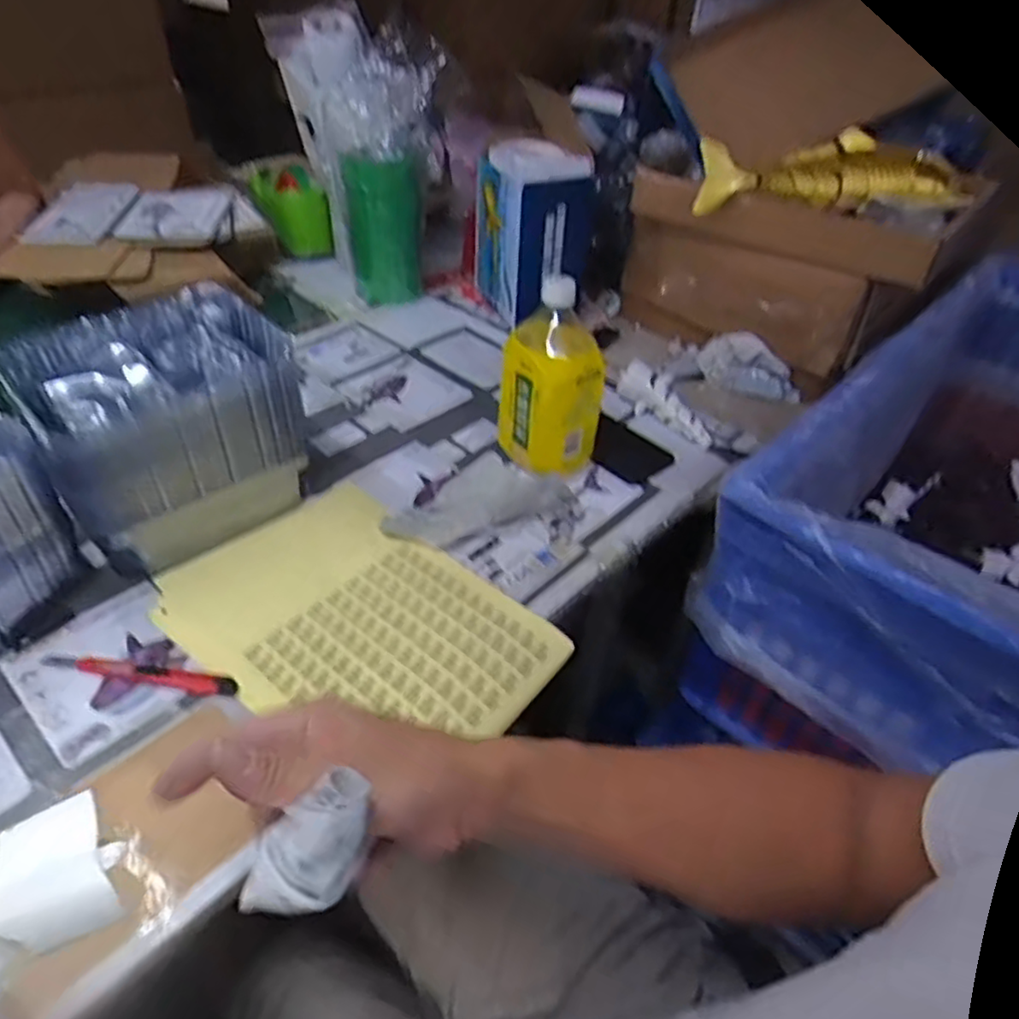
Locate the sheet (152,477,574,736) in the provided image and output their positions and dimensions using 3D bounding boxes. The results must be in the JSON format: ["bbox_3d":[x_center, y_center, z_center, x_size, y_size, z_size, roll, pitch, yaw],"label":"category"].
[{"bbox_3d":[-0.133,0.087,0.574,0.315,0.009,0.217,33,49,29],"label":"sheet"}]

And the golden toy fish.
[{"bbox_3d":[0.380,-0.394,0.806,0.311,0.100,0.106,1,41,-5],"label":"golden toy fish"}]

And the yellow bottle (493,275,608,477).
[{"bbox_3d":[0.043,-0.137,0.710,0.106,0.194,0.120,6,41,2],"label":"yellow bottle"}]

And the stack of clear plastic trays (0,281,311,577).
[{"bbox_3d":[-0.309,-0.073,0.623,0.205,0.163,0.173,-30,52,-33],"label":"stack of clear plastic trays"}]

